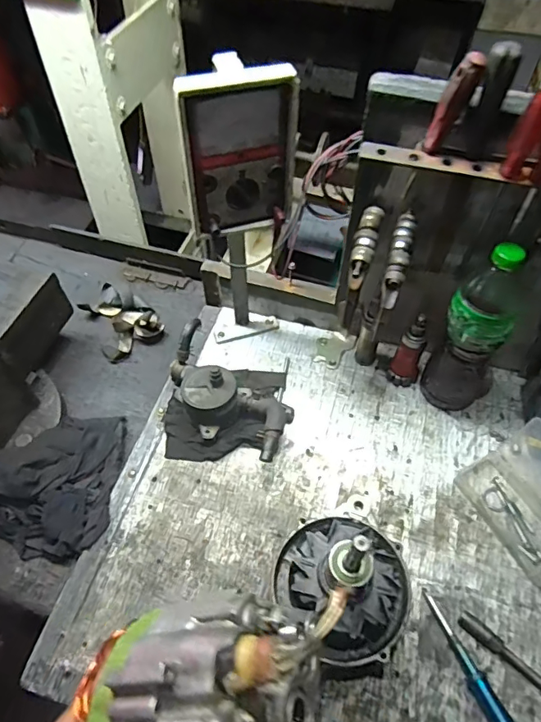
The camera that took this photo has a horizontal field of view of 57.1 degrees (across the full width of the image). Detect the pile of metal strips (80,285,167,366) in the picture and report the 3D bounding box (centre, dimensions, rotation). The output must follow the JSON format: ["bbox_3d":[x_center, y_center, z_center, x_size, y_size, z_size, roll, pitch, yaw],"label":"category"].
[{"bbox_3d":[-0.263,-0.072,0.856,0.109,0.034,0.136,-38,63,-25],"label":"pile of metal strips"}]

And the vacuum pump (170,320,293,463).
[{"bbox_3d":[-0.056,0.034,0.707,0.188,0.078,0.172,18,56,12],"label":"vacuum pump"}]

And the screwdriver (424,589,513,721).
[{"bbox_3d":[0.218,0.344,0.522,0.029,0.027,0.196,-21,57,-16],"label":"screwdriver"}]

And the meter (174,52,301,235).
[{"bbox_3d":[-0.035,-0.225,0.544,0.121,0.169,0.058,-13,55,-10],"label":"meter"}]

